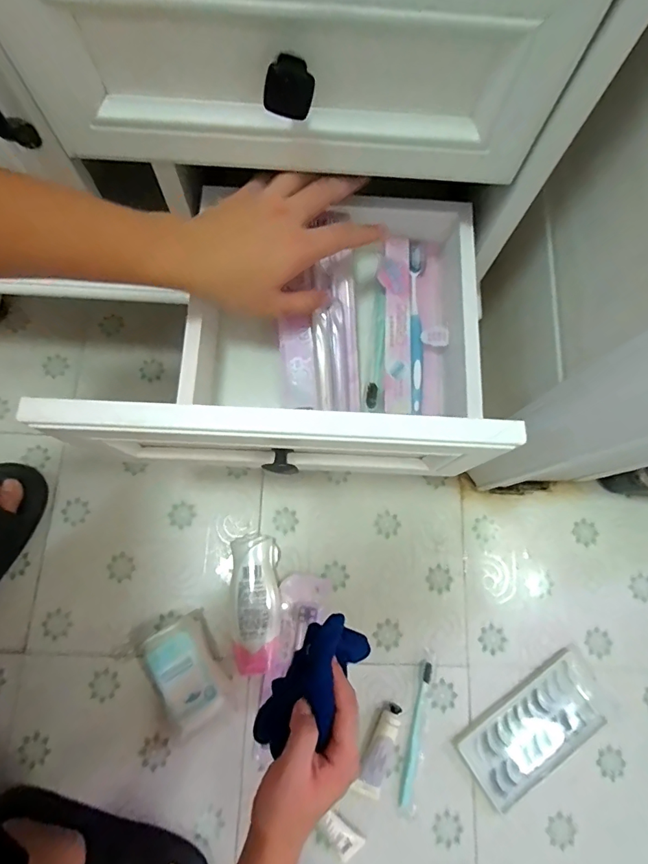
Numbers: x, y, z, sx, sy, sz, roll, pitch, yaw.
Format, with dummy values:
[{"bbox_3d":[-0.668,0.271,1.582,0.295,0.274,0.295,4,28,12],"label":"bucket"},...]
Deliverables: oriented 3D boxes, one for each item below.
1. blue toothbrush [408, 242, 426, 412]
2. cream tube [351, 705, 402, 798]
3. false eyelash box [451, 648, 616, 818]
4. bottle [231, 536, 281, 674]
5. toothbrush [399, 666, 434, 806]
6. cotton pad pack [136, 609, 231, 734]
[{"bbox_3d":[0.093,-0.108,0.438,0.017,0.012,0.181,4,75,-1],"label":"blue toothbrush"},{"bbox_3d":[0.076,0.413,0.568,0.036,0.018,0.111,22,76,4],"label":"cream tube"},{"bbox_3d":[0.285,0.393,0.581,0.209,0.018,0.100,-32,79,-9],"label":"false eyelash box"},{"bbox_3d":[-0.094,0.233,0.598,0.067,0.036,0.173,-2,76,-2],"label":"bottle"},{"bbox_3d":[0.122,0.393,0.573,0.015,0.010,0.165,15,76,2],"label":"toothbrush"},{"bbox_3d":[-0.173,0.311,0.562,0.075,0.061,0.130,-27,78,-8],"label":"cotton pad pack"}]

